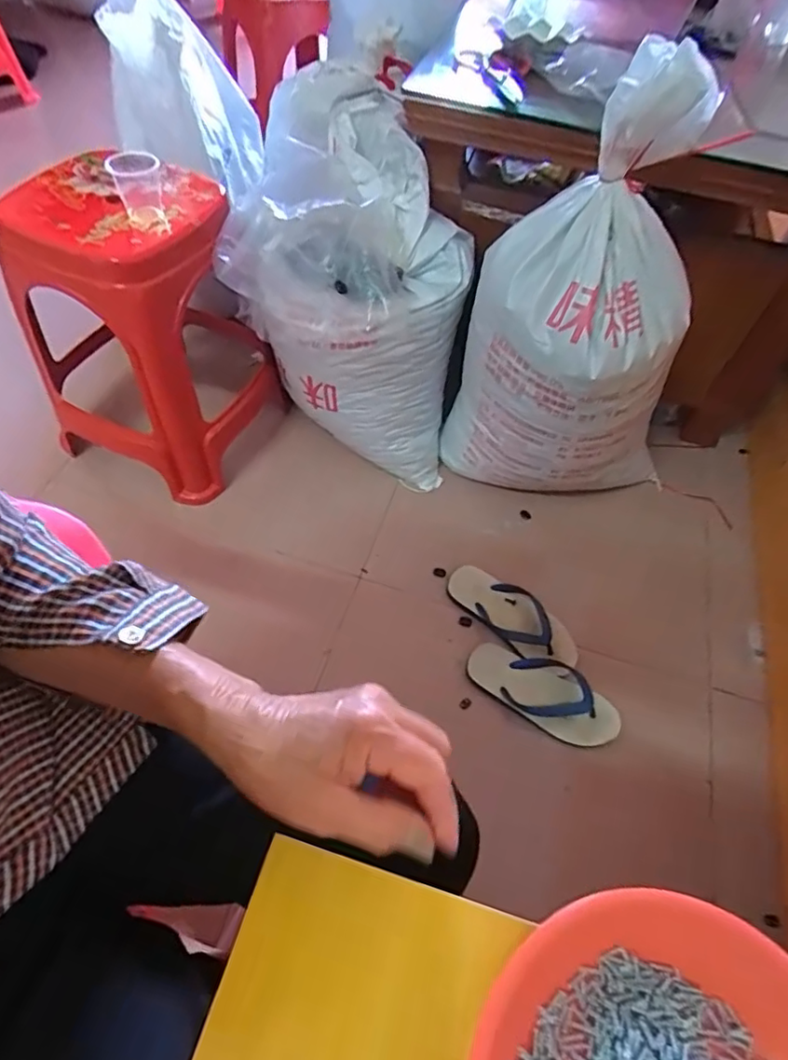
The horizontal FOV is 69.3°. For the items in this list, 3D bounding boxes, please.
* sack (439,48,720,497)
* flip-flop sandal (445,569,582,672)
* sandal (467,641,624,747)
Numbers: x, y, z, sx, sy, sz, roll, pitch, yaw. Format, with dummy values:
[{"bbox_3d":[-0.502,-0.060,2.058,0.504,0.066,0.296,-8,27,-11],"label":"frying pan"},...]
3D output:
[{"bbox_3d":[0.288,-0.317,0.885,0.253,0.606,0.323,-31,64,-24],"label":"sack"},{"bbox_3d":[0.200,0.143,0.963,0.239,0.038,0.098,38,60,19],"label":"flip-flop sandal"},{"bbox_3d":[0.230,0.251,0.884,0.233,0.041,0.100,31,58,15],"label":"sandal"}]

